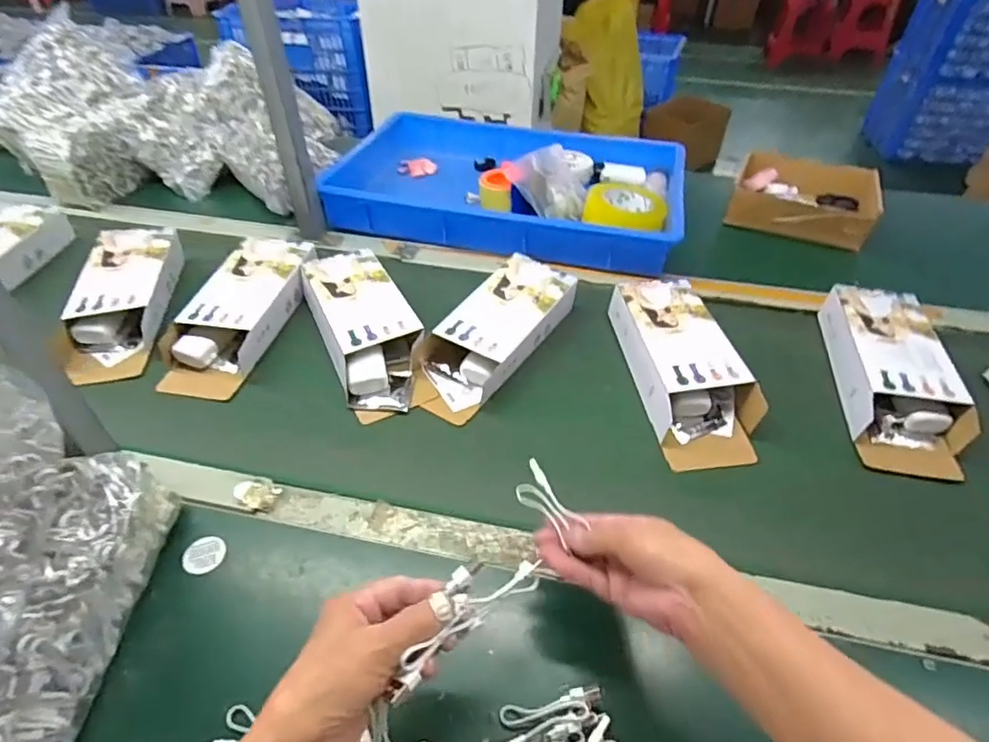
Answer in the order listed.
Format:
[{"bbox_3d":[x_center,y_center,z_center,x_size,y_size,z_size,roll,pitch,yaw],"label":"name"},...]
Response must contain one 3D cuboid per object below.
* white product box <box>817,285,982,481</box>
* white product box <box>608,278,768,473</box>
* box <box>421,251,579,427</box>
[{"bbox_3d":[0.455,0.003,0.641,0.102,0.068,0.248,5,47,6],"label":"white product box"},{"bbox_3d":[0.218,-0.016,0.655,0.109,0.053,0.236,-6,46,-4],"label":"white product box"},{"bbox_3d":[-0.002,-0.048,0.686,0.103,0.052,0.252,25,52,23],"label":"box"}]

